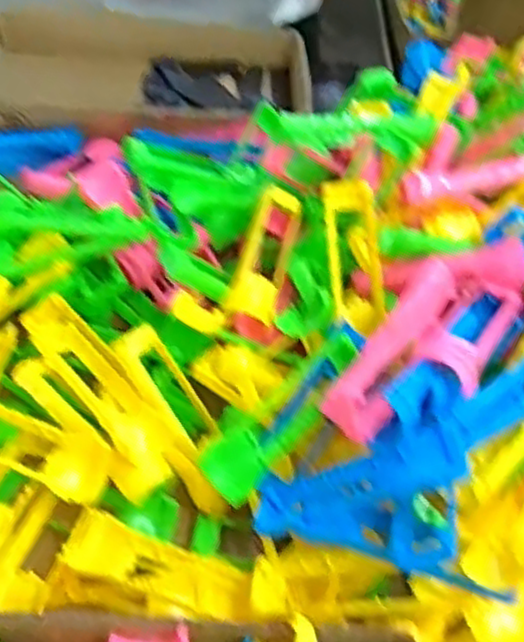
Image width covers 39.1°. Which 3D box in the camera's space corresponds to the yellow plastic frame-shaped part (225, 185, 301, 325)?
[{"bbox_3d":[0.005,-0.066,0.694,0.042,0.034,0.143,13,50,5],"label":"yellow plastic frame-shaped part"}]

